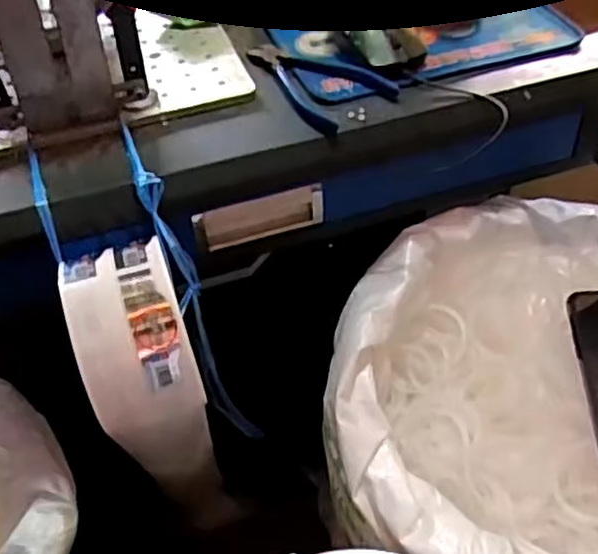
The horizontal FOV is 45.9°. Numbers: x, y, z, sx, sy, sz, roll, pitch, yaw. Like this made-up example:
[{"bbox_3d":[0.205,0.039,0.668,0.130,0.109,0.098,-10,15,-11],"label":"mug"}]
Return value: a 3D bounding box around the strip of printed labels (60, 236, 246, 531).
[{"bbox_3d":[-0.105,0.118,0.561,0.074,0.306,0.091,-15,45,-9],"label":"strip of printed labels"}]

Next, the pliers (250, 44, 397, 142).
[{"bbox_3d":[0.010,-0.166,0.594,0.079,0.013,0.138,-31,50,-24],"label":"pliers"}]

